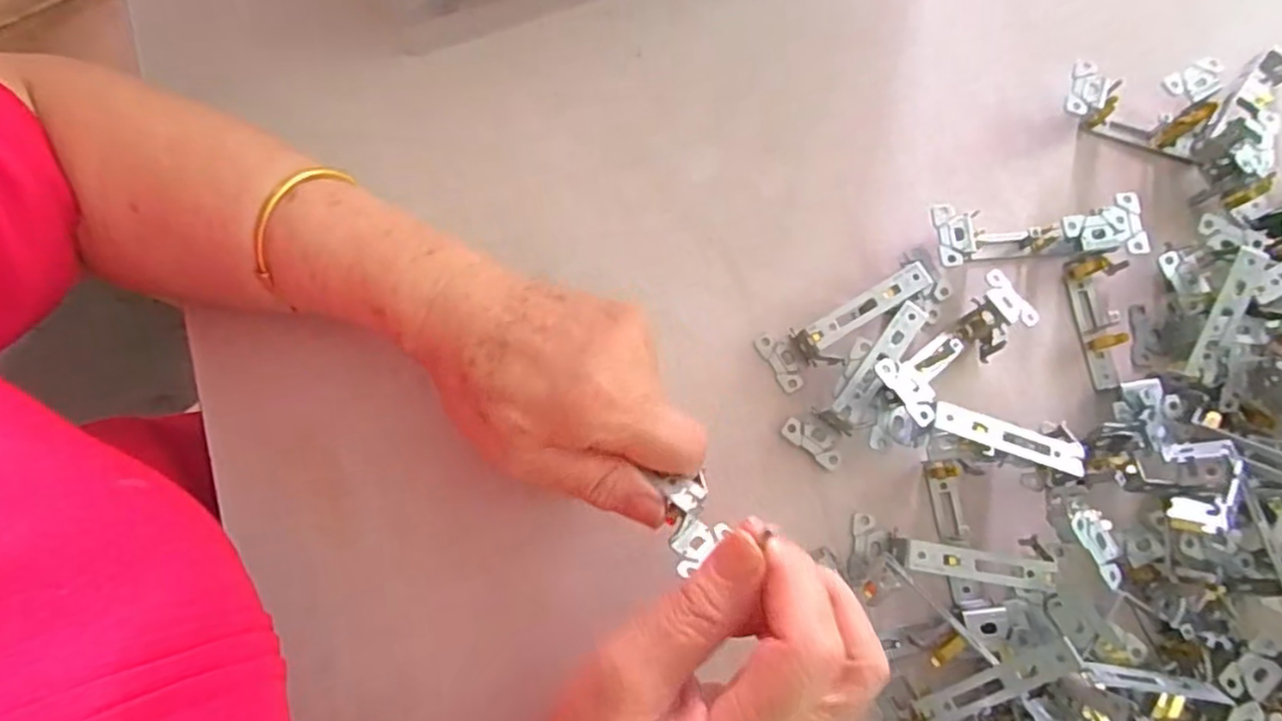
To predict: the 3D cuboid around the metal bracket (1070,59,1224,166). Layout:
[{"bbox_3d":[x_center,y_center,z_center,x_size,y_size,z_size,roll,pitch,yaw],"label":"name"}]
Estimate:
[{"bbox_3d":[0.272,-0.142,0.367,0.081,0.027,0.041,13,78,2],"label":"metal bracket"}]

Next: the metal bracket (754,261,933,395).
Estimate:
[{"bbox_3d":[0.103,-0.020,0.333,0.088,0.020,0.031,-32,79,7],"label":"metal bracket"}]

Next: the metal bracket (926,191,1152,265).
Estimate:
[{"bbox_3d":[0.202,-0.065,0.350,0.104,0.025,0.030,-4,78,-1],"label":"metal bracket"}]

